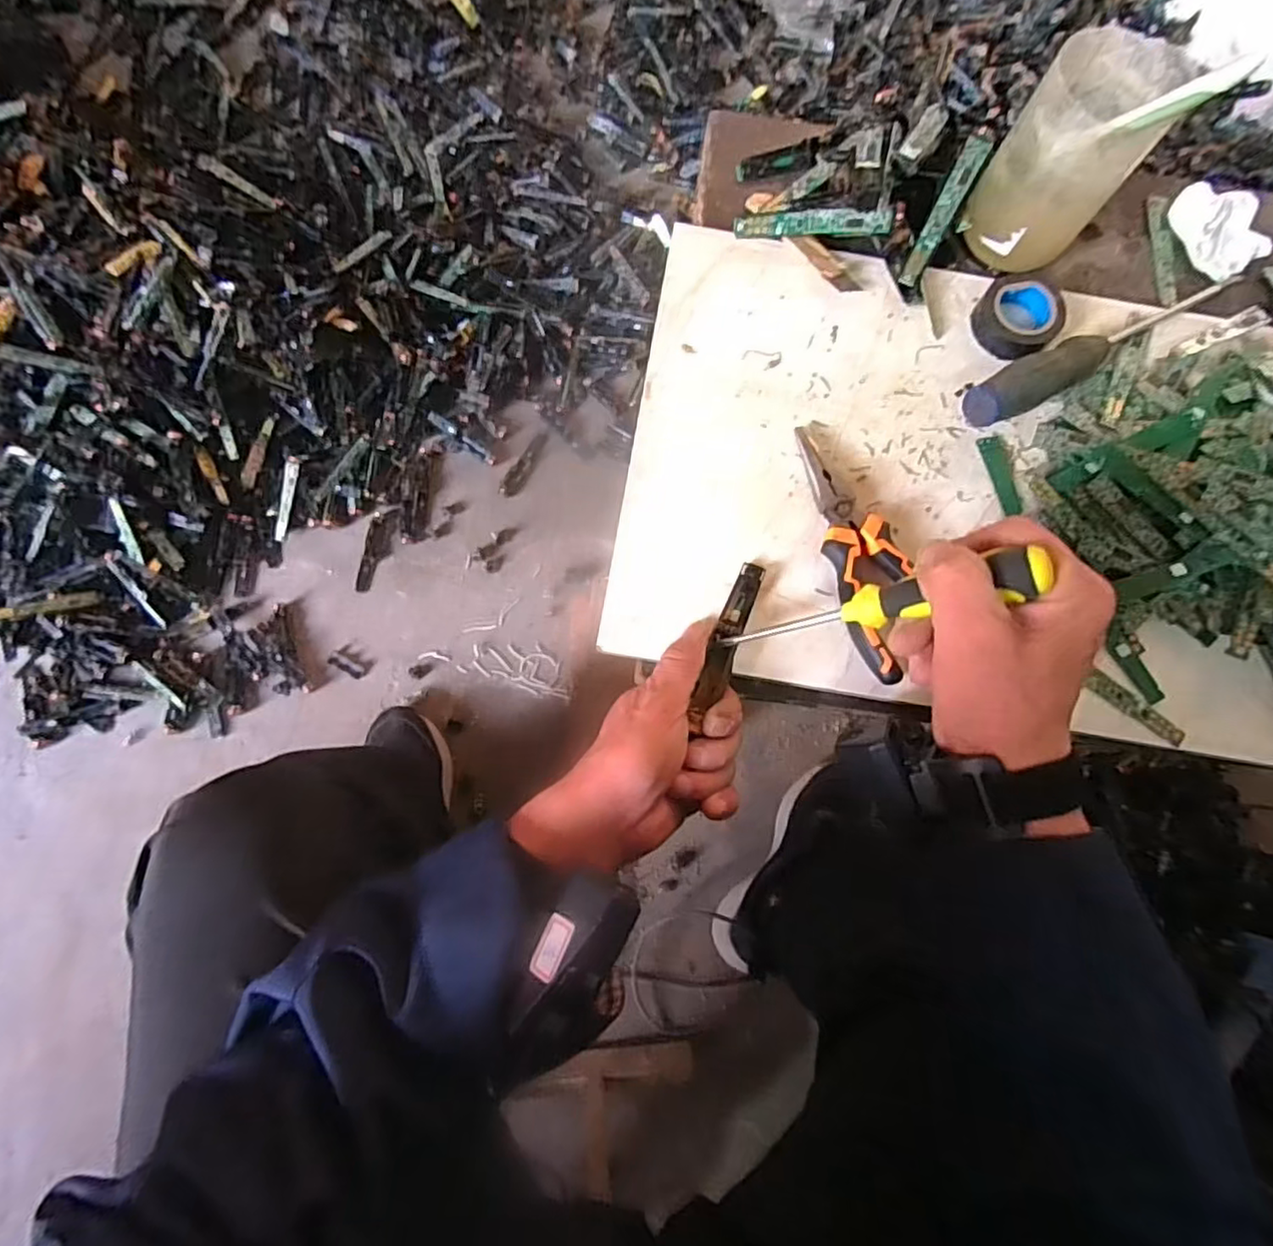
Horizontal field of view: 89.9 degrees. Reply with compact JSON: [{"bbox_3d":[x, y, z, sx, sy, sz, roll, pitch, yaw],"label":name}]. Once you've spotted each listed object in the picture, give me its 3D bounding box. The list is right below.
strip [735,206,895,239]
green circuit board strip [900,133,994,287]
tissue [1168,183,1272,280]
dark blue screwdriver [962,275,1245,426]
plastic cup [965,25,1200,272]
[{"bbox_3d":[0.116,-0.262,0.418,0.100,0.015,0.005,0,38,5],"label":"strip"},{"bbox_3d":[0.200,-0.267,0.414,0.015,0.011,0.100,28,94,0],"label":"green circuit board strip"},{"bbox_3d":[0.409,-0.278,0.447,0.051,0.020,0.068,-29,80,-10],"label":"tissue"},{"bbox_3d":[0.303,-0.180,0.404,0.227,0.028,0.026,-27,80,-10],"label":"dark blue screwdriver"},{"bbox_3d":[0.264,-0.289,0.397,0.075,0.096,0.079,1,76,-4],"label":"plastic cup"}]

